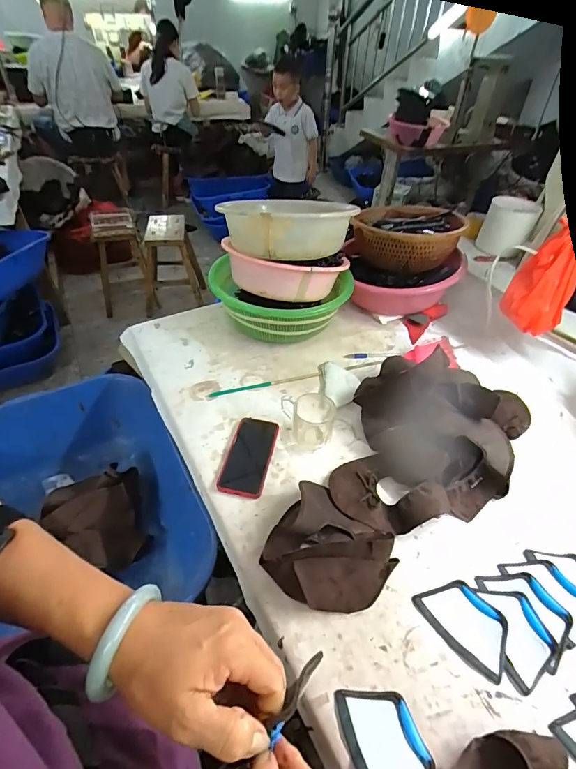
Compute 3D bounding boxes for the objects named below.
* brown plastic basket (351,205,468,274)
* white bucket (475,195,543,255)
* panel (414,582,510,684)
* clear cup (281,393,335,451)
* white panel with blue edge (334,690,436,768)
[{"bbox_3d":[0.304,-0.390,1.021,0.274,0.100,0.267,20,47,18],"label":"brown plastic basket"},{"bbox_3d":[0.629,-0.453,1.136,0.124,0.133,0.124,1,44,-1],"label":"white bucket"},{"bbox_3d":[0.239,0.314,0.523,0.074,0.015,0.117,-26,51,-26],"label":"panel"},{"bbox_3d":[0.043,0.063,0.731,0.090,0.071,0.089,-7,45,-9],"label":"clear cup"},{"bbox_3d":[0.109,0.396,0.433,0.078,0.010,0.117,-15,47,-17],"label":"white panel with blue edge"}]

